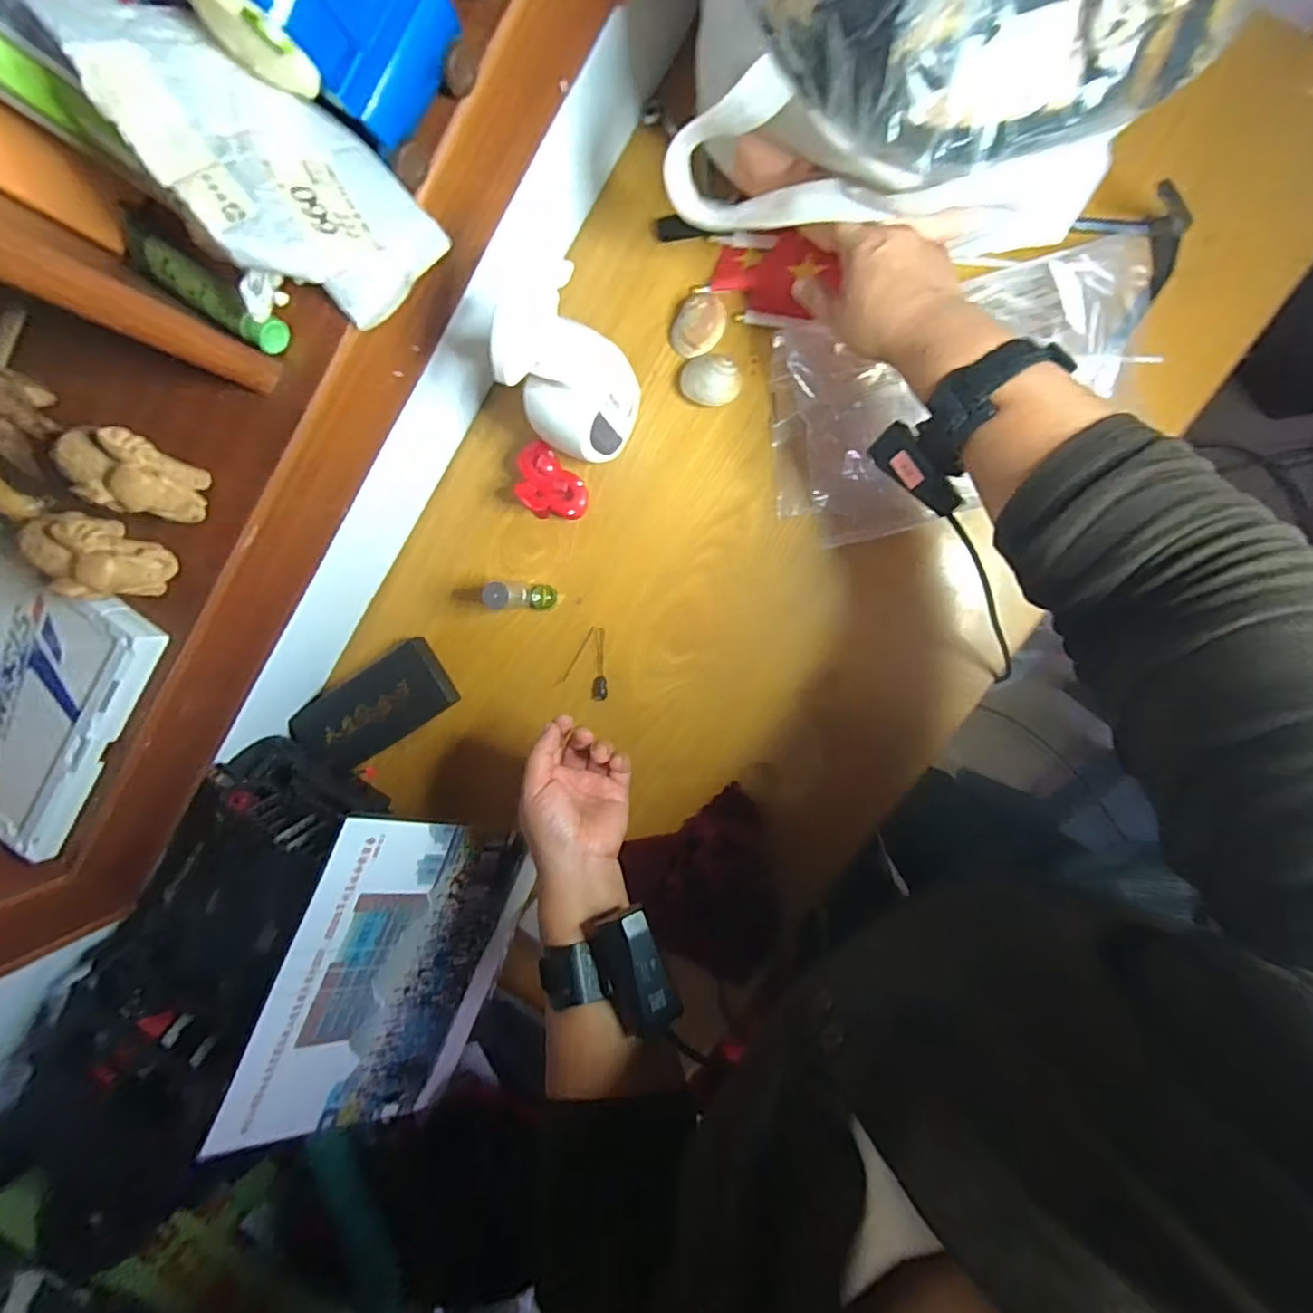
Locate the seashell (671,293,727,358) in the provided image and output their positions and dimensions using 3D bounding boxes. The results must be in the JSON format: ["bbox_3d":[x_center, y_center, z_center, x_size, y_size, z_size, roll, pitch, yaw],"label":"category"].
[{"bbox_3d":[0.036,-0.288,0.525,0.043,0.020,0.050,20,97,6],"label":"seashell"}]

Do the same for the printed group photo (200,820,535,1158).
[{"bbox_3d":[-0.233,0.289,0.544,0.006,0.196,0.300,27,94,46],"label":"printed group photo"}]

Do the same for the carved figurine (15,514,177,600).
[{"bbox_3d":[-0.349,-0.059,0.380,0.064,0.056,0.044,25,97,6],"label":"carved figurine"}]

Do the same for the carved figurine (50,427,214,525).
[{"bbox_3d":[-0.316,-0.111,0.371,0.063,0.057,0.047,18,96,7],"label":"carved figurine"}]

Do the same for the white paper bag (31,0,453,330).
[{"bbox_3d":[-0.190,-0.246,0.307,0.084,0.119,0.108,-41,88,9],"label":"white paper bag"}]

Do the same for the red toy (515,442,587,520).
[{"bbox_3d":[-0.096,-0.152,0.552,0.053,0.041,0.071,-43,87,9],"label":"red toy"}]

